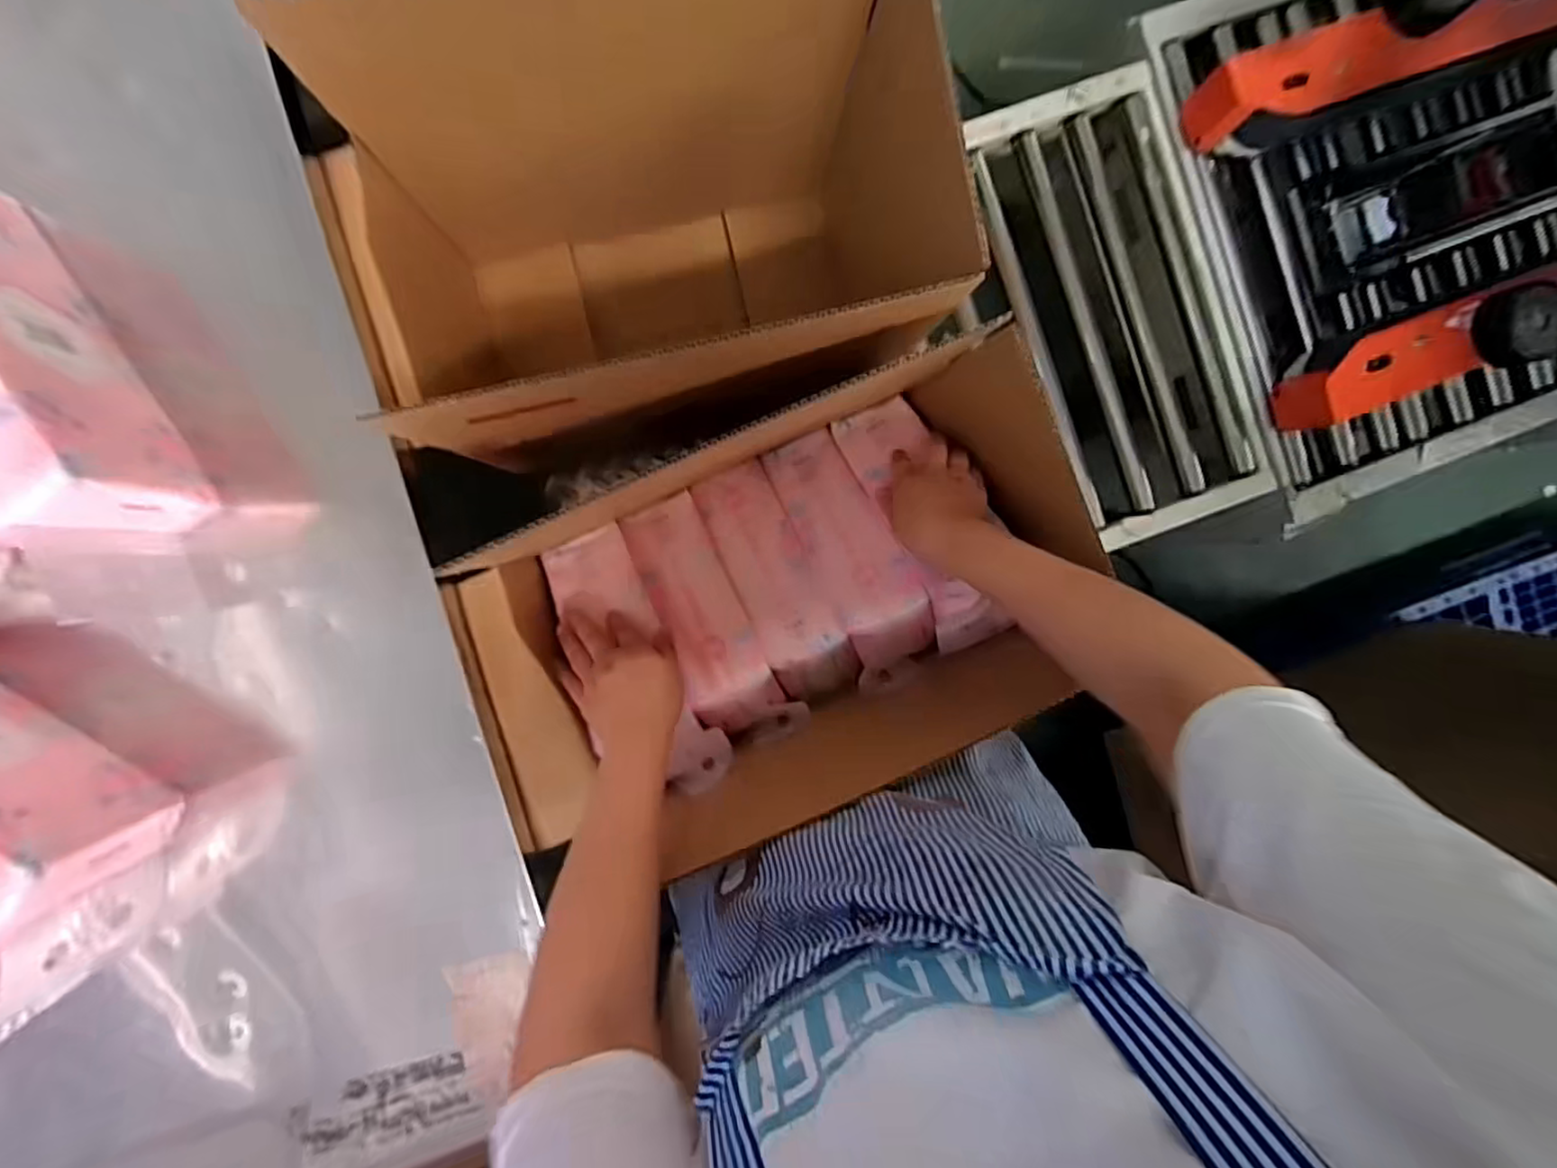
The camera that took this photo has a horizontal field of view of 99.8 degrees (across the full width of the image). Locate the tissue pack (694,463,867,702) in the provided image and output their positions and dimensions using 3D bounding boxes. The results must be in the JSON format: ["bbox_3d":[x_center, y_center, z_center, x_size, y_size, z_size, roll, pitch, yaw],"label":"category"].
[{"bbox_3d":[-0.005,-0.005,0.702,0.084,0.099,0.260,-25,68,-4],"label":"tissue pack"}]

